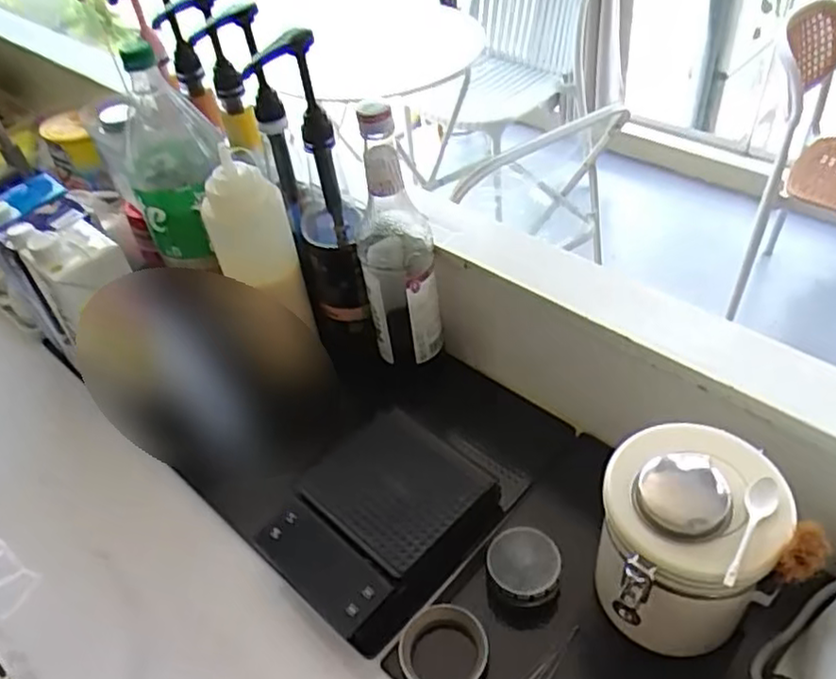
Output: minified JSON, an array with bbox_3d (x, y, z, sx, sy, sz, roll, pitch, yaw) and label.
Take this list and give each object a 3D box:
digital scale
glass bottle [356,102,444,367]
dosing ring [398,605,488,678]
[{"bbox_3d":[-0.037,0.161,0.640,0.144,0.064,0.181,34,70,30],"label":"digital scale"},{"bbox_3d":[-0.022,-0.093,0.708,0.074,0.308,0.062,-6,45,2],"label":"glass bottle"},{"bbox_3d":[0.021,0.254,0.578,0.071,0.023,0.069,-4,45,4],"label":"dosing ring"}]

